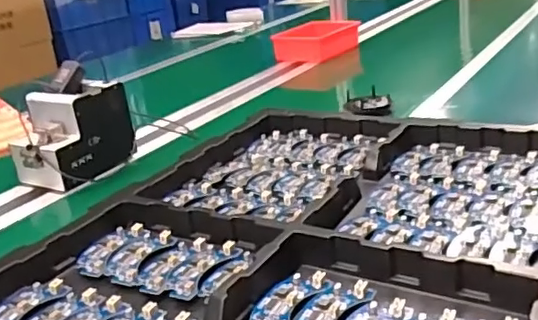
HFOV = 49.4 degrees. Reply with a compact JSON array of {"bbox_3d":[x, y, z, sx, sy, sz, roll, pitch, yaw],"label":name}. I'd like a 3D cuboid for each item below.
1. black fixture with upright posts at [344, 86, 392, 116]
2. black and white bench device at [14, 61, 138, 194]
[{"bbox_3d":[0.195,-0.113,1.148,0.088,0.034,0.091,-2,22,13],"label":"black fixture with upright posts"},{"bbox_3d":[-0.341,-0.051,1.009,0.114,0.172,0.189,11,28,40],"label":"black and white bench device"}]

